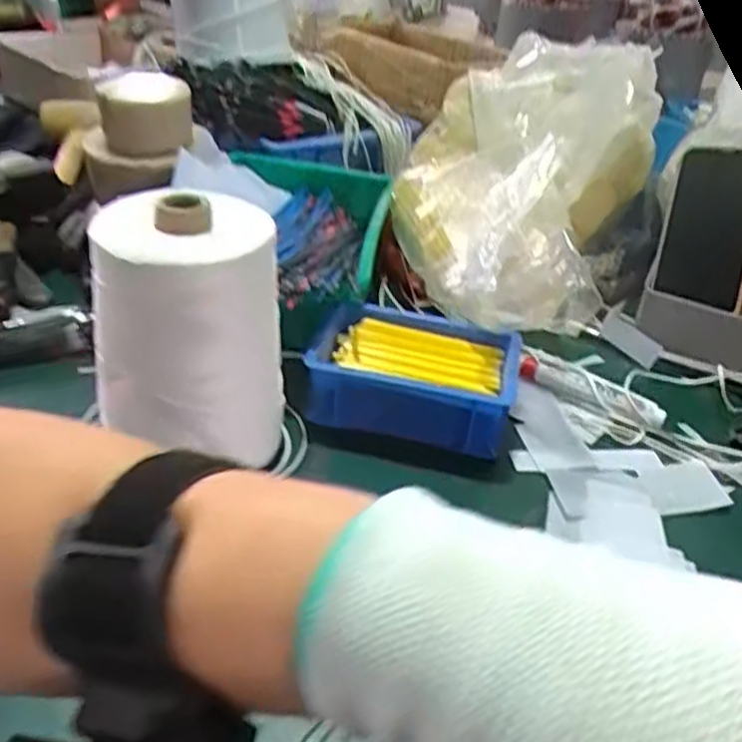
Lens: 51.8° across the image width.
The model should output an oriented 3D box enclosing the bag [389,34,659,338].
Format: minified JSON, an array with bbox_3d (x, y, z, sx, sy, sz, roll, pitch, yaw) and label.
[{"bbox_3d":[0.121,-0.172,0.652,0.207,0.157,0.323,16,36,13],"label":"bag"}]

